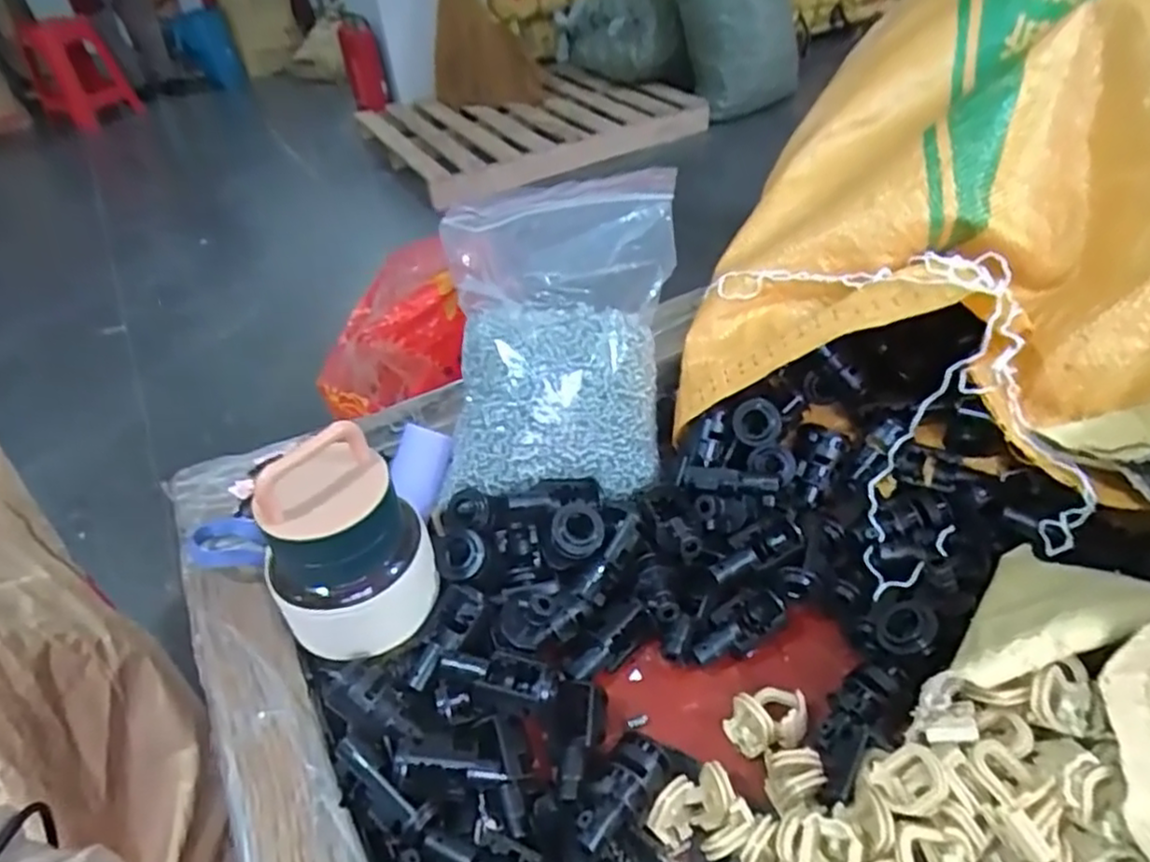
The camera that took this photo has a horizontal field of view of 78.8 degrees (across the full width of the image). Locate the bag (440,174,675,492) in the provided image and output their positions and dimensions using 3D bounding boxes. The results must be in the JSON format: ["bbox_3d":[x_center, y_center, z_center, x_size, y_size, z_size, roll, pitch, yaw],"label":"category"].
[{"bbox_3d":[-0.006,-0.066,0.432,0.127,0.141,0.180,0,41,8],"label":"bag"}]

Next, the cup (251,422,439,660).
[{"bbox_3d":[-0.109,0.057,0.336,0.075,0.112,0.063,-22,46,-20],"label":"cup"}]

